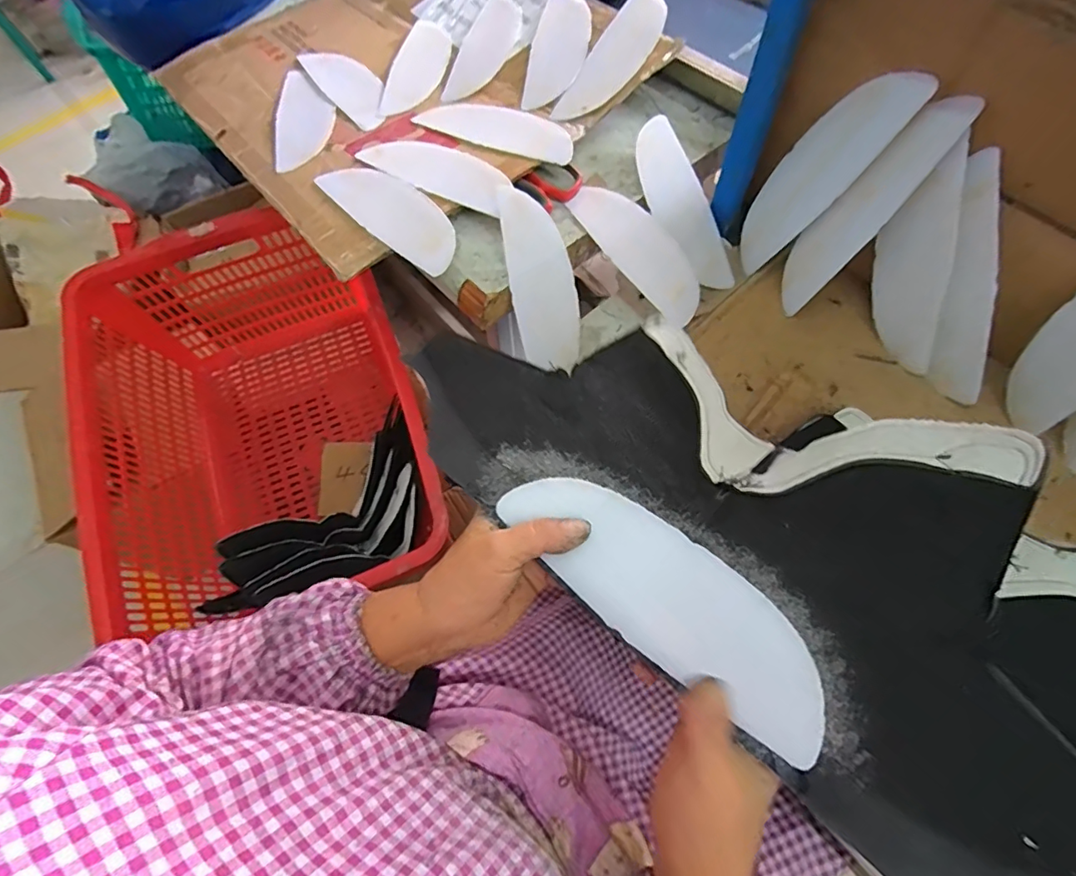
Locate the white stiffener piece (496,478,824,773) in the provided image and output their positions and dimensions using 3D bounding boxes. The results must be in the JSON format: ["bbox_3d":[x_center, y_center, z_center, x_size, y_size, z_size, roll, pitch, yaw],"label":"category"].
[{"bbox_3d":[0.069,0.084,0.301,0.194,0.032,0.066,37,71,29],"label":"white stiffener piece"}]

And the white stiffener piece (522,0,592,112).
[{"bbox_3d":[0.027,-0.491,0.660,0.073,0.005,0.212,3,69,13],"label":"white stiffener piece"}]

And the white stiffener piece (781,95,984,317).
[{"bbox_3d":[0.302,-0.213,0.495,0.013,0.205,0.055,-13,60,-37],"label":"white stiffener piece"}]

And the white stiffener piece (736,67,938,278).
[{"bbox_3d":[0.269,-0.258,0.515,0.008,0.204,0.066,-22,72,-37],"label":"white stiffener piece"}]

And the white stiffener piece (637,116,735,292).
[{"bbox_3d":[0.162,-0.263,0.595,0.067,0.012,0.206,-23,88,-8],"label":"white stiffener piece"}]

